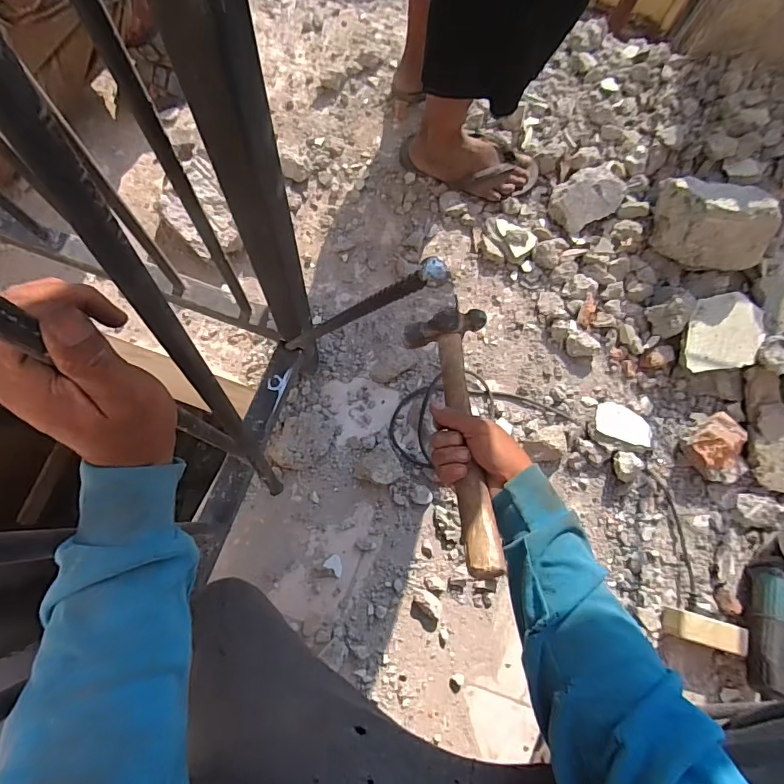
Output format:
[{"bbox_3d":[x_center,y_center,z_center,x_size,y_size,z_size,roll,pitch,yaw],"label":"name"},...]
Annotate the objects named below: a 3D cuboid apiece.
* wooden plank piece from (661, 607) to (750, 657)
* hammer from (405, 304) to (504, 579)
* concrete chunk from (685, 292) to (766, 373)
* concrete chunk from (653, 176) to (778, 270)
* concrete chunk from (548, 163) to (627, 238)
[{"bbox_3d":[0.482,0.367,0.720,0.108,0.055,0.042,16,75,-1],"label":"wooden plank piece"},{"bbox_3d":[0.072,0.032,0.491,0.091,0.033,0.316,-3,51,-1],"label":"hammer"},{"bbox_3d":[0.580,-0.103,0.827,0.149,0.043,0.129,-7,77,-6],"label":"concrete chunk"},{"bbox_3d":[0.556,-0.290,0.808,0.201,0.124,0.097,28,75,3],"label":"concrete chunk"},{"bbox_3d":[0.375,-0.374,0.885,0.134,0.052,0.100,-34,81,-12],"label":"concrete chunk"}]

